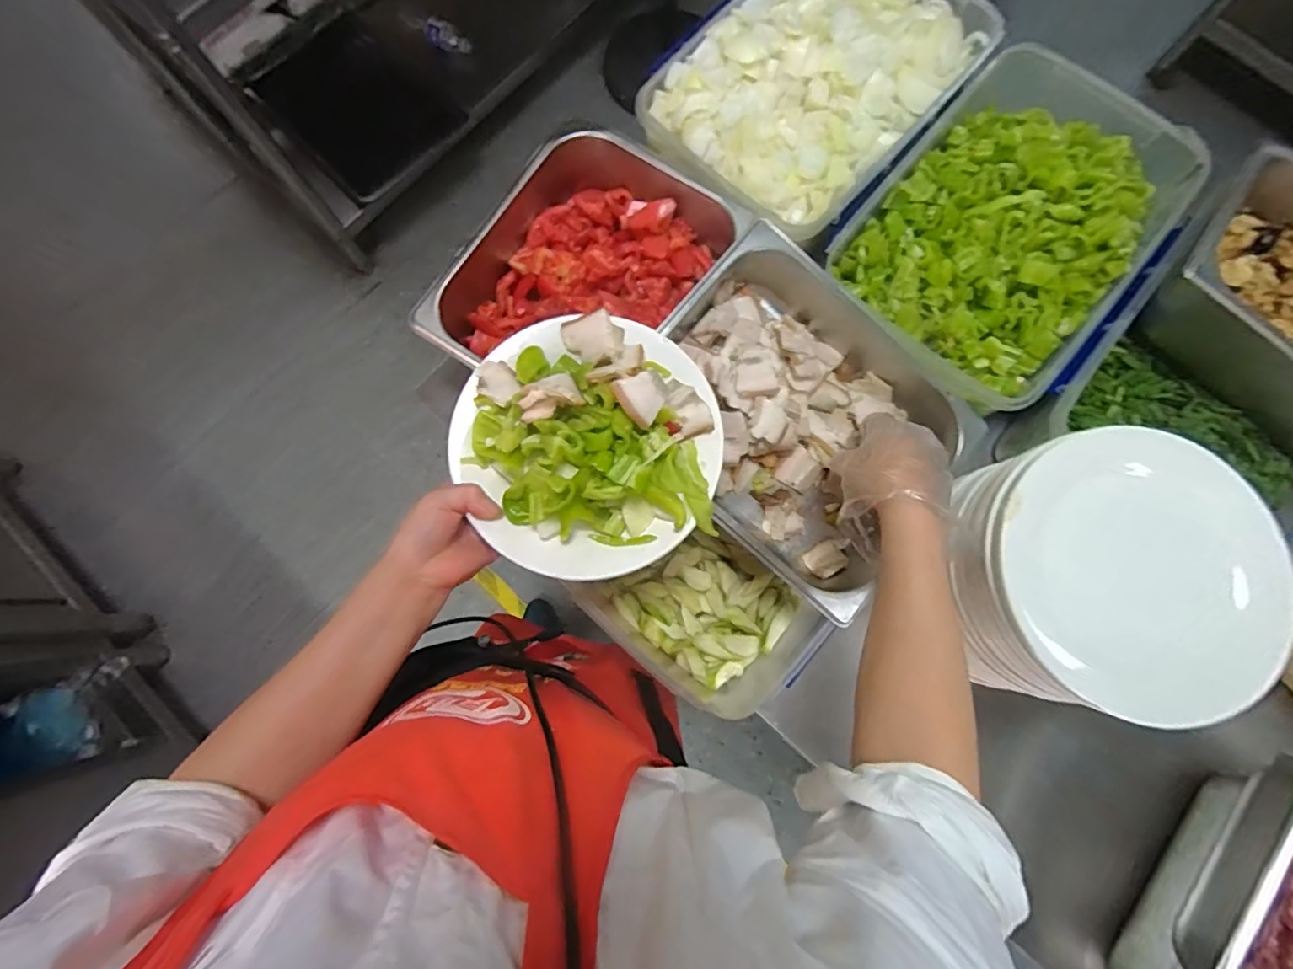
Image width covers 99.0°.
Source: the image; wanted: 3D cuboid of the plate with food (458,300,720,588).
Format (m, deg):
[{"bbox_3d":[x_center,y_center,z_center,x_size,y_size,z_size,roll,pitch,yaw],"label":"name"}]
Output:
[{"bbox_3d":[-0.048,-0.039,0.464,0.217,0.069,0.223,0,78,1],"label":"plate with food"}]

